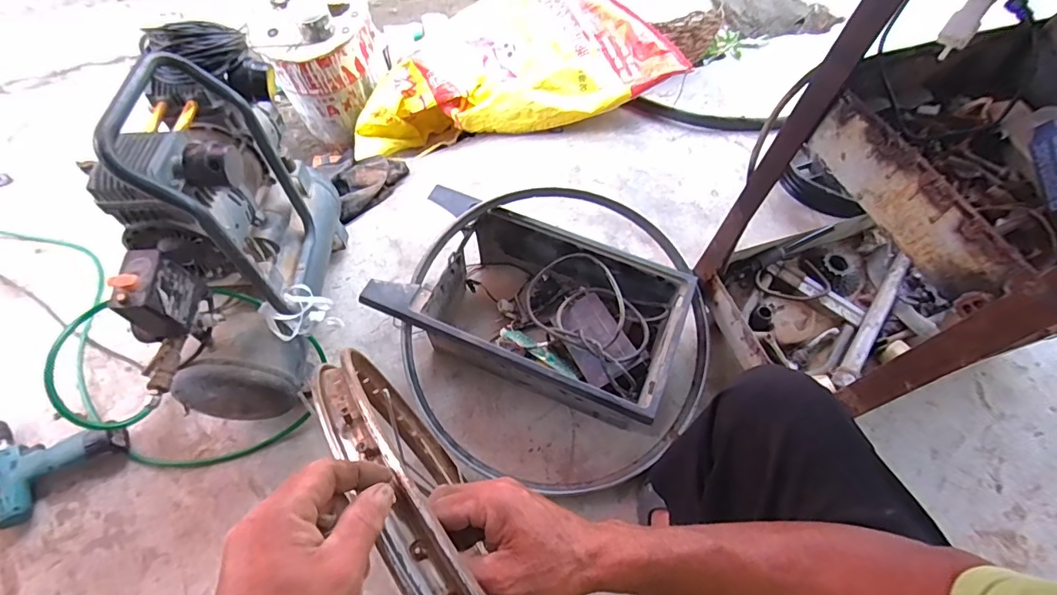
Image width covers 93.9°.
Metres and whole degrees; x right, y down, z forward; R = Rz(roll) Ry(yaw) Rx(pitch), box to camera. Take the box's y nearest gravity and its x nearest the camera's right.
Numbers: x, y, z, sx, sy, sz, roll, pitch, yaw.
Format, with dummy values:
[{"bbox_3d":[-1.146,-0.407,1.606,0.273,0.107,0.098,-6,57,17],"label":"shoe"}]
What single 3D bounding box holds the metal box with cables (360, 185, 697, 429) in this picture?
[{"bbox_3d":[0.007,0.023,0.886,0.474,0.188,0.269,21,64,7],"label":"metal box with cables"}]

